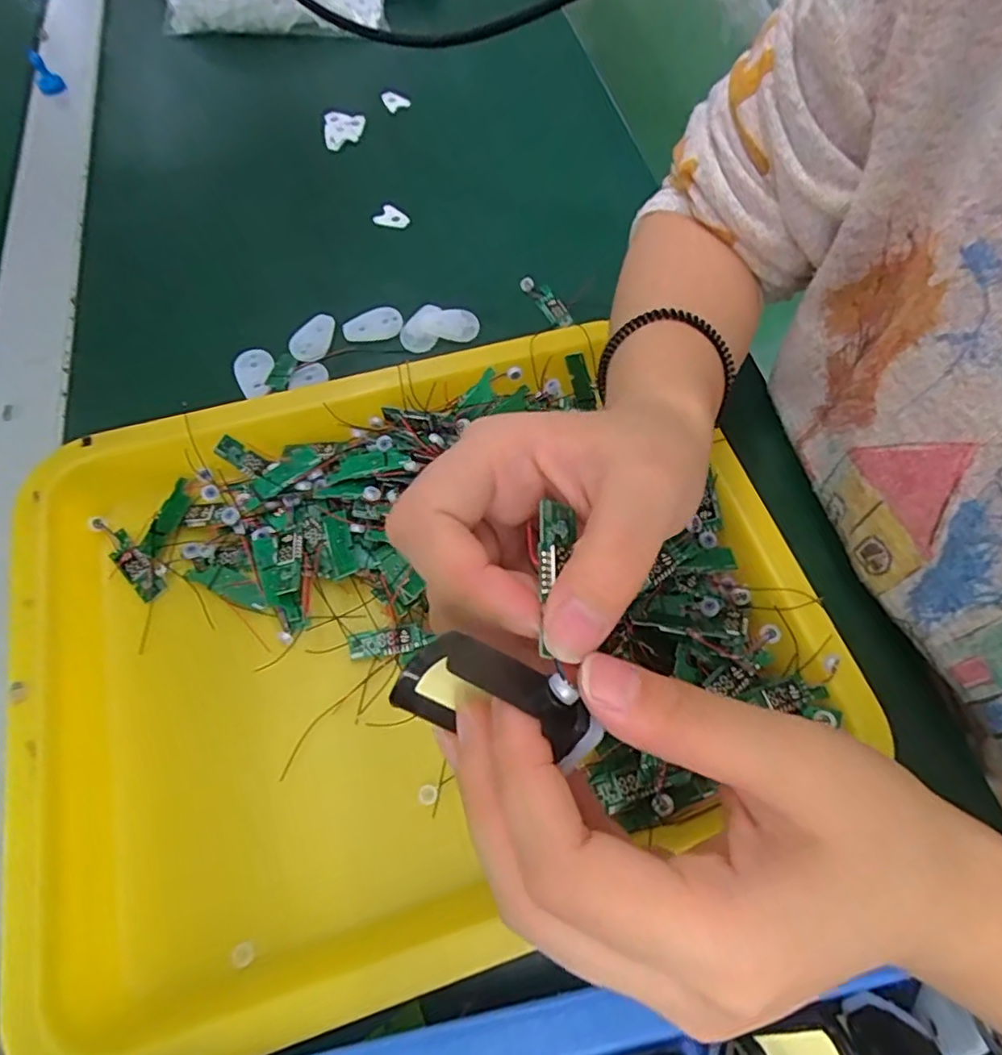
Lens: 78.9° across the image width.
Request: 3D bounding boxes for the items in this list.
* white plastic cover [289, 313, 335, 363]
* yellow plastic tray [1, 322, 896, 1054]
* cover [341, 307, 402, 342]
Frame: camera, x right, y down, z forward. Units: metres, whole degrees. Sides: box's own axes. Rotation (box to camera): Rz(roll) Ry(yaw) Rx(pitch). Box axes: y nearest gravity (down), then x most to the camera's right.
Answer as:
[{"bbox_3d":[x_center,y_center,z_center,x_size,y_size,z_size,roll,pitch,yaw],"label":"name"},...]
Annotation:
[{"bbox_3d":[-0.112,-0.115,0.365,0.021,0.007,0.034,21,65,11],"label":"white plastic cover"},{"bbox_3d":[-0.038,0.039,0.273,0.341,0.036,0.262,-15,64,-7],"label":"yellow plastic tray"},{"bbox_3d":[-0.078,-0.124,0.371,0.036,0.007,0.015,-18,64,-8],"label":"cover"}]

